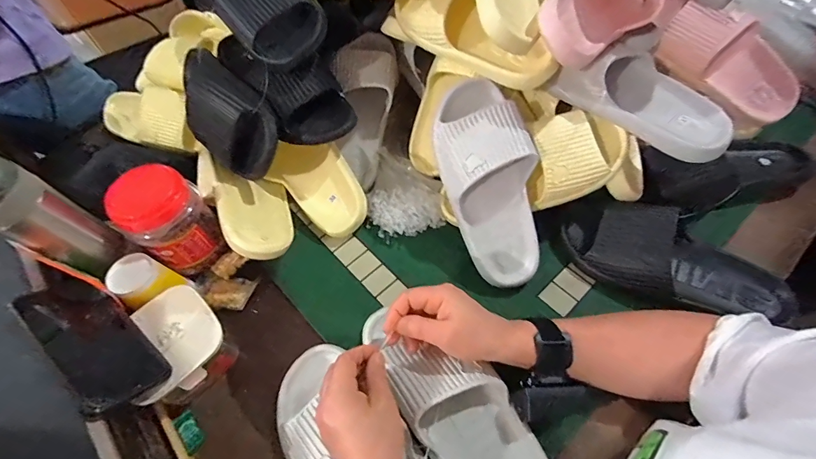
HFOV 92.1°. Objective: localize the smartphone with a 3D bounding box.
[{"bbox_3d":[-0.325,0.112,0.406,0.162,0.014,0.075,42,43,14],"label":"smartphone"}]

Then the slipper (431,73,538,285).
[{"bbox_3d":[0.100,-0.059,0.490,0.099,0.088,0.254,-14,96,-6],"label":"slipper"}]

